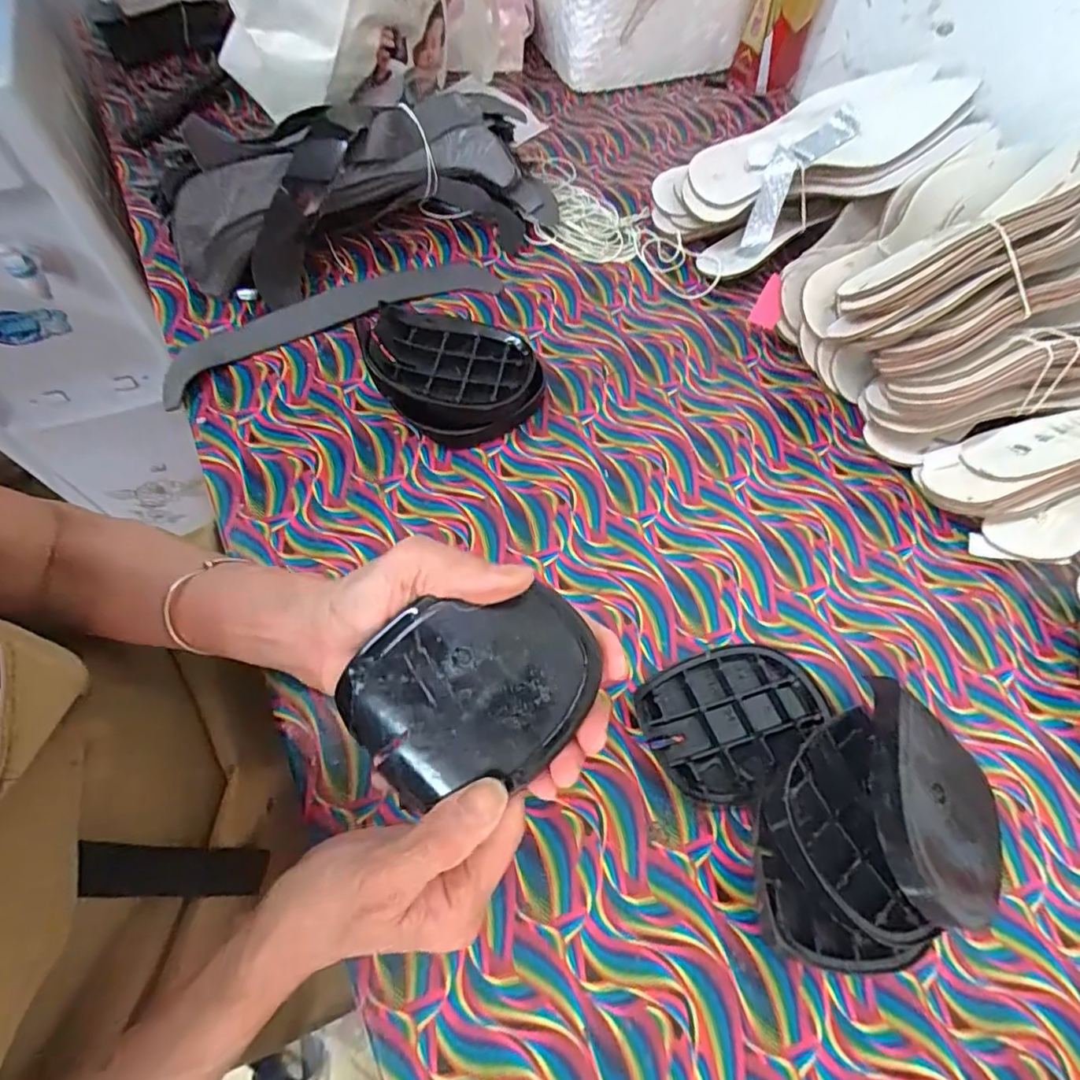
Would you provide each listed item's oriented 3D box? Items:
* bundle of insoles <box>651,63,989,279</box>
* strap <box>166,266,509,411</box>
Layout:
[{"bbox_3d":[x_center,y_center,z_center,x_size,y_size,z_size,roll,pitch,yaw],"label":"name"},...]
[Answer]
[{"bbox_3d":[0.262,-0.353,0.541,0.300,0.068,0.143,-26,67,-1],"label":"bundle of insoles"},{"bbox_3d":[-0.170,-0.186,0.485,0.282,0.019,0.049,-27,68,-16],"label":"strap"}]

